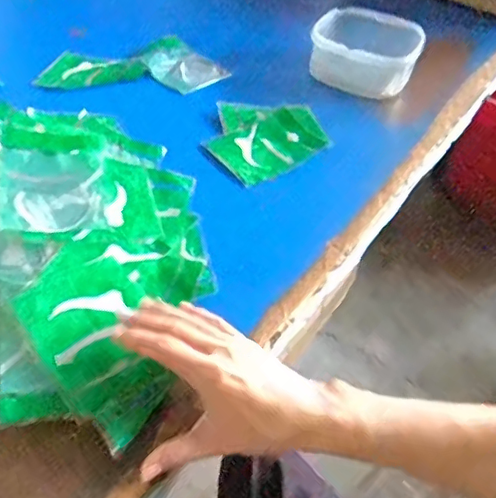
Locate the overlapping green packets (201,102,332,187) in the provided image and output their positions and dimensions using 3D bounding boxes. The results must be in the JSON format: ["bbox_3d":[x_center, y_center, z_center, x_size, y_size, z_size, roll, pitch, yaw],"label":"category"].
[{"bbox_3d":[0.019,-0.156,0.747,0.176,0.016,0.149,-32,57,-32],"label":"overlapping green packets"}]

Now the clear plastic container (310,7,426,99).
[{"bbox_3d":[0.186,-0.316,0.887,0.163,0.071,0.164,14,46,6],"label":"clear plastic container"}]

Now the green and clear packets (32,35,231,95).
[{"bbox_3d":[-0.171,-0.264,0.845,0.275,0.034,0.162,-25,54,-28],"label":"green and clear packets"}]

